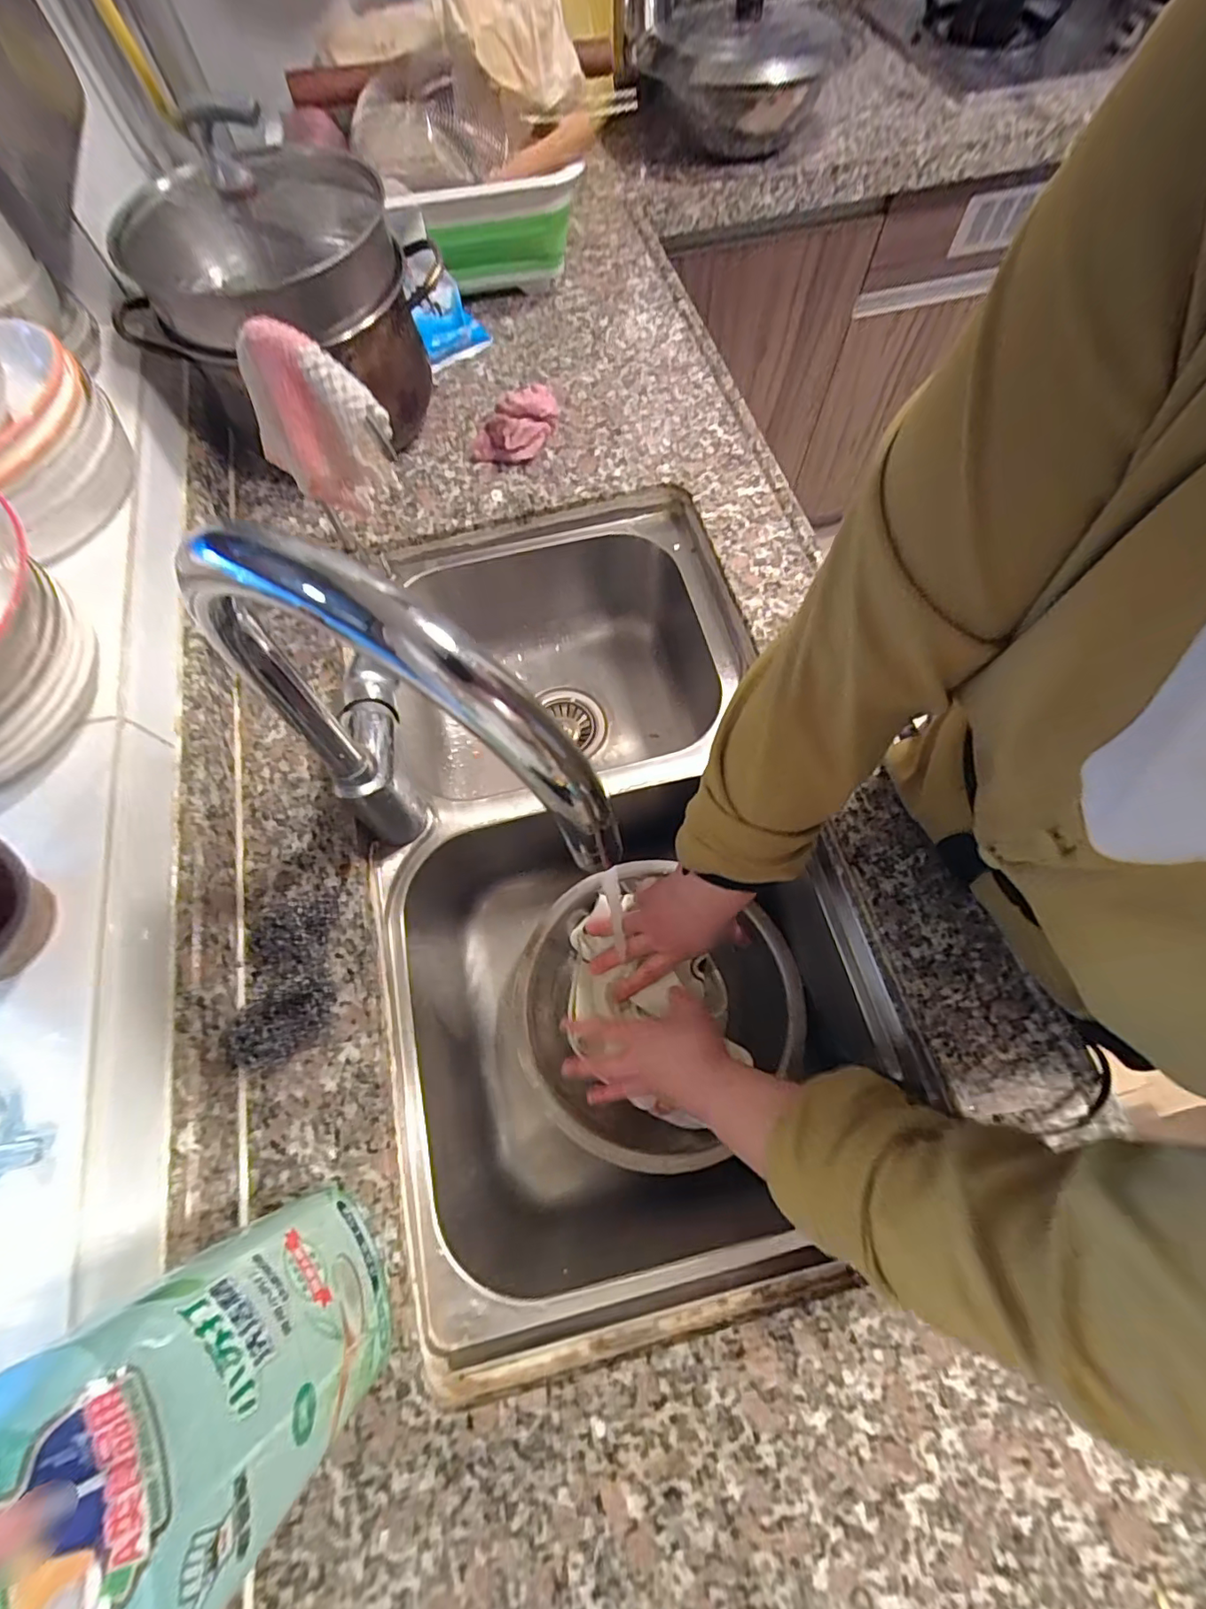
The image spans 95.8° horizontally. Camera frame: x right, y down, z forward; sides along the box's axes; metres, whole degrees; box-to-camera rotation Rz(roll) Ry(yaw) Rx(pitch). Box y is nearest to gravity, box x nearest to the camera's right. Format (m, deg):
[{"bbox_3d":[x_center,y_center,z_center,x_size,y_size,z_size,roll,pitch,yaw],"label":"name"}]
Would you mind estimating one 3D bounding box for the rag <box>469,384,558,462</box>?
[{"bbox_3d":[-0.095,-0.410,0.588,0.105,0.054,0.059,-21,70,-6],"label":"rag"}]

